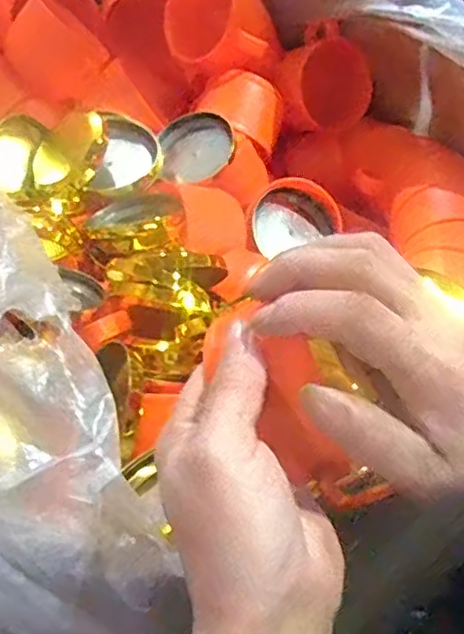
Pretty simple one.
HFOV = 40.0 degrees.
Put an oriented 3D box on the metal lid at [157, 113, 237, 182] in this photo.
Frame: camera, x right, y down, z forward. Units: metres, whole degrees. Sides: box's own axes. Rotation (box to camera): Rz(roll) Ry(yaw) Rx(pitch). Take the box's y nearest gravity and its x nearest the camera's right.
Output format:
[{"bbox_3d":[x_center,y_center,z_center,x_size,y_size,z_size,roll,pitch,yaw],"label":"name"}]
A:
[{"bbox_3d":[-0.035,-0.160,0.607,0.075,0.060,0.023,3,25,23],"label":"metal lid"}]

